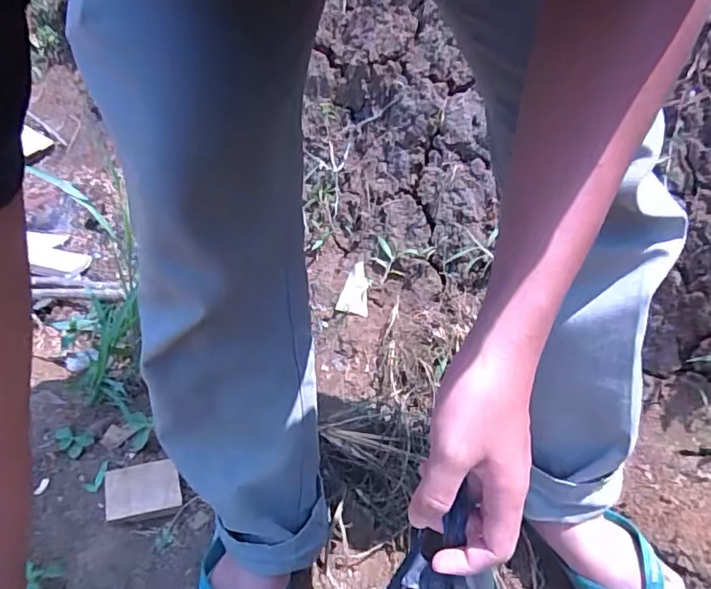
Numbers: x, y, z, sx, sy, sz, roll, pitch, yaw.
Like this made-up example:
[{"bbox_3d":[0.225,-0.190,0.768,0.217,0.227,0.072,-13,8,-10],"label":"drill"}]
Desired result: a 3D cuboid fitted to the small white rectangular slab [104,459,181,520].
[{"bbox_3d":[-0.292,0.265,0.726,0.093,0.005,0.067,-1,49,-31],"label":"small white rectangular slab"}]

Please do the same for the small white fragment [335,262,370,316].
[{"bbox_3d":[-0.002,-0.013,1.025,0.056,0.010,0.128,0,52,10],"label":"small white fragment"}]

